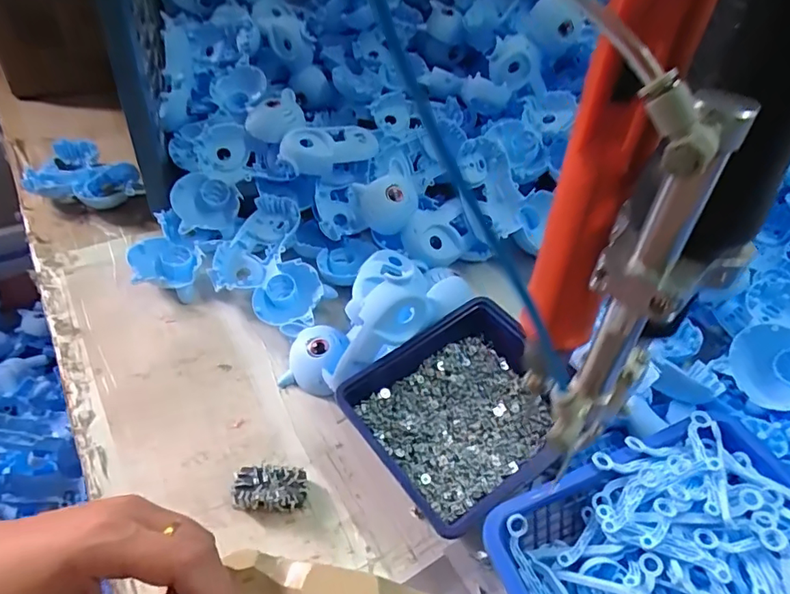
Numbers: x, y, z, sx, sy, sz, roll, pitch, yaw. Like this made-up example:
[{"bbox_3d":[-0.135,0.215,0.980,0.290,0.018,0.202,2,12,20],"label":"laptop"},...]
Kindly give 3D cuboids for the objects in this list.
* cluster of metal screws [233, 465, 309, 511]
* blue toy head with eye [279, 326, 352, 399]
[{"bbox_3d":[-0.094,0.144,0.387,0.053,0.018,0.028,3,43,-4],"label":"cluster of metal screws"},{"bbox_3d":[-0.073,0.055,0.471,0.050,0.032,0.057,12,43,6],"label":"blue toy head with eye"}]

